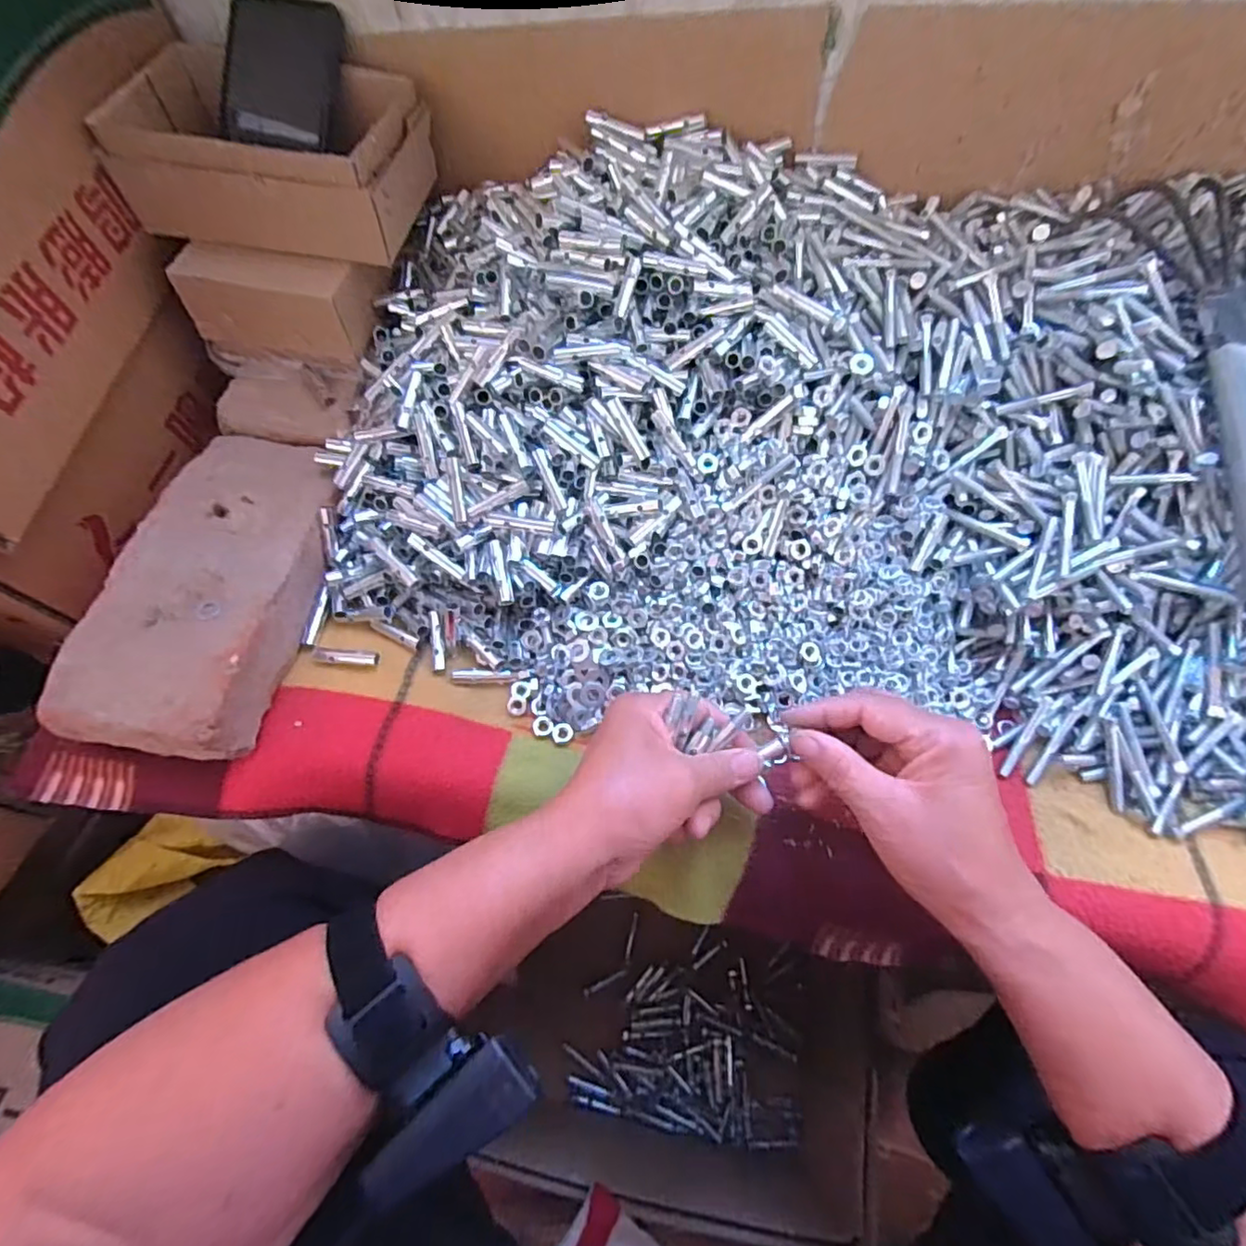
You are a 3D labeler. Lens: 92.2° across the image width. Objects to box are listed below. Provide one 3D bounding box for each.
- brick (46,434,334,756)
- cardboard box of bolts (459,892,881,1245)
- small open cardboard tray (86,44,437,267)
[{"bbox_3d":[-0.273,-0.027,0.407,0.110,0.049,0.225,10,64,3],"label":"brick"},{"bbox_3d":[0.052,0.434,0.615,0.347,0.158,0.222,12,64,4],"label":"cardboard box of bolts"},{"bbox_3d":[-0.242,-0.336,0.427,0.178,0.062,0.142,8,64,3],"label":"small open cardboard tray"}]

